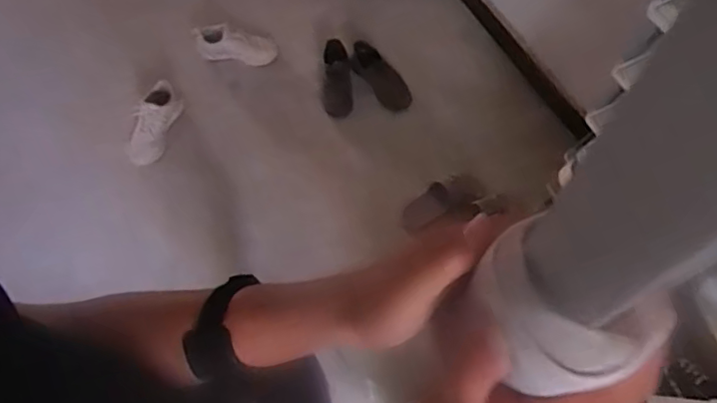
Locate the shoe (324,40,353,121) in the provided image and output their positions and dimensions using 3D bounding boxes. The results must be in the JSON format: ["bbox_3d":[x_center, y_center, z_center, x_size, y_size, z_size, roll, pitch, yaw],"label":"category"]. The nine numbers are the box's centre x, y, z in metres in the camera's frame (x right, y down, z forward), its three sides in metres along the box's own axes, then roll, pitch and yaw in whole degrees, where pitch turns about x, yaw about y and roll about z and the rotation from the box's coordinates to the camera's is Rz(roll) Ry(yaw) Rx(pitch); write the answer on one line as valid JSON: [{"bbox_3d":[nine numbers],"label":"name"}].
[{"bbox_3d":[-0.072,-0.405,1.887,0.092,0.064,0.259,-4,78,0],"label":"shoe"}]

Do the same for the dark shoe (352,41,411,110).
[{"bbox_3d":[0.066,-0.412,1.877,0.093,0.069,0.271,-36,68,-14],"label":"dark shoe"}]

